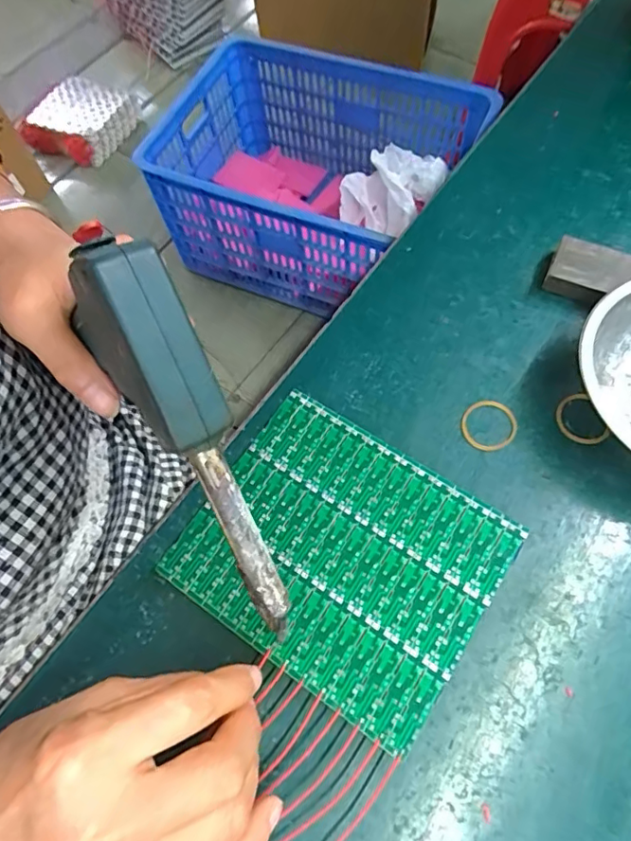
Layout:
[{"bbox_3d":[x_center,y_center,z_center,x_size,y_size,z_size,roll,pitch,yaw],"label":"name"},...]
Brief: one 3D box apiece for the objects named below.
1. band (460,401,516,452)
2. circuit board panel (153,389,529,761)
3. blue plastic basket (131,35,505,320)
[{"bbox_3d":[0.101,0.003,0.313,0.031,0.004,0.032,-2,66,4],"label":"band"},{"bbox_3d":[0.013,0.067,0.280,0.149,0.004,0.124,32,72,16],"label":"circuit board panel"},{"bbox_3d":[-0.002,-0.498,1.114,0.585,0.259,0.395,22,69,14],"label":"blue plastic basket"}]

